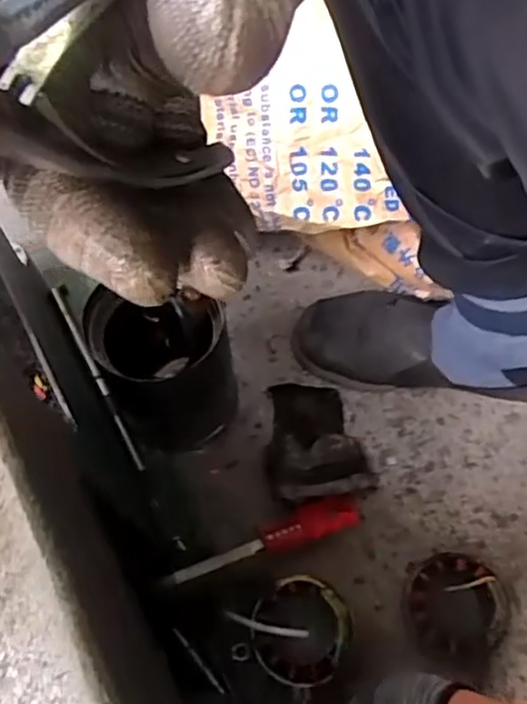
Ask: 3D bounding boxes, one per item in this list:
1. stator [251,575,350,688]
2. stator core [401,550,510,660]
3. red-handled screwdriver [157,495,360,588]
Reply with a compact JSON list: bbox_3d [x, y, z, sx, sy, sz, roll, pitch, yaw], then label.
[{"bbox_3d":[0.031,0.239,0.586,0.077,0.044,0.082,-1,63,2],"label":"stator"},{"bbox_3d":[0.164,0.223,0.596,0.086,0.040,0.086,-1,63,2],"label":"stator core"},{"bbox_3d":[0.000,0.173,0.628,0.194,0.034,0.032,-21,64,-8],"label":"red-handled screwdriver"}]

